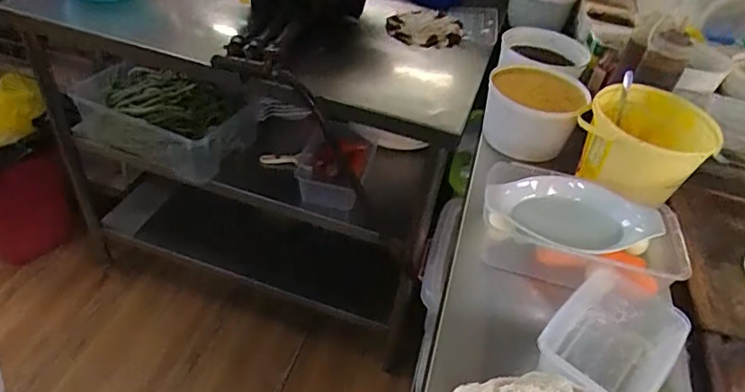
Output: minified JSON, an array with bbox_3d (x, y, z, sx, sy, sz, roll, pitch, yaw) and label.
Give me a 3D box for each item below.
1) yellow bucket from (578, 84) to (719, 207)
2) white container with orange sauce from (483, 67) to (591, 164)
[{"bbox_3d":[0.420,-0.077,0.836,0.169,0.124,0.169,5,41,-4],"label":"yellow bucket"},{"bbox_3d":[0.284,-0.148,0.958,0.164,0.140,0.131,20,42,14],"label":"white container with orange sauce"}]

